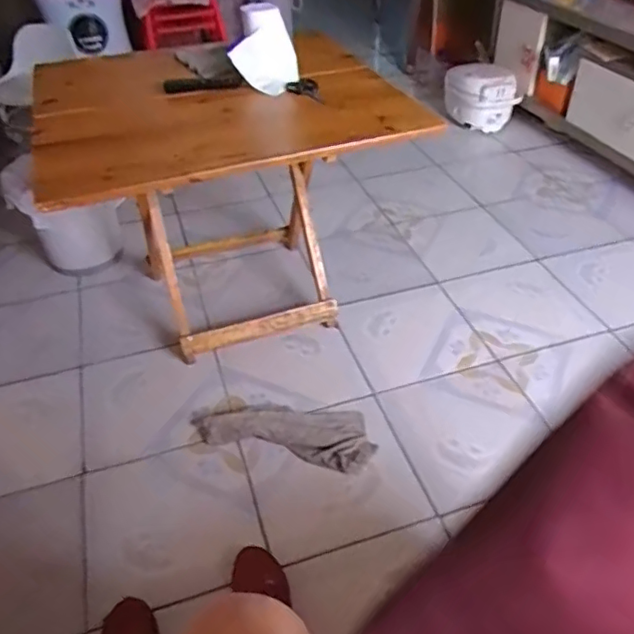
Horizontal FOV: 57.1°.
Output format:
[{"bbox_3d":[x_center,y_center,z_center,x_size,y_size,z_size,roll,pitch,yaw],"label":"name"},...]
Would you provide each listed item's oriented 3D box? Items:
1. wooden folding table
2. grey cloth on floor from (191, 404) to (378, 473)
[{"bbox_3d":[-0.155,-0.213,1.202,0.634,0.502,0.490,-15,42,-13],"label":"wooden folding table"},{"bbox_3d":[-0.067,0.214,1.131,0.350,0.054,0.124,7,42,11],"label":"grey cloth on floor"}]

